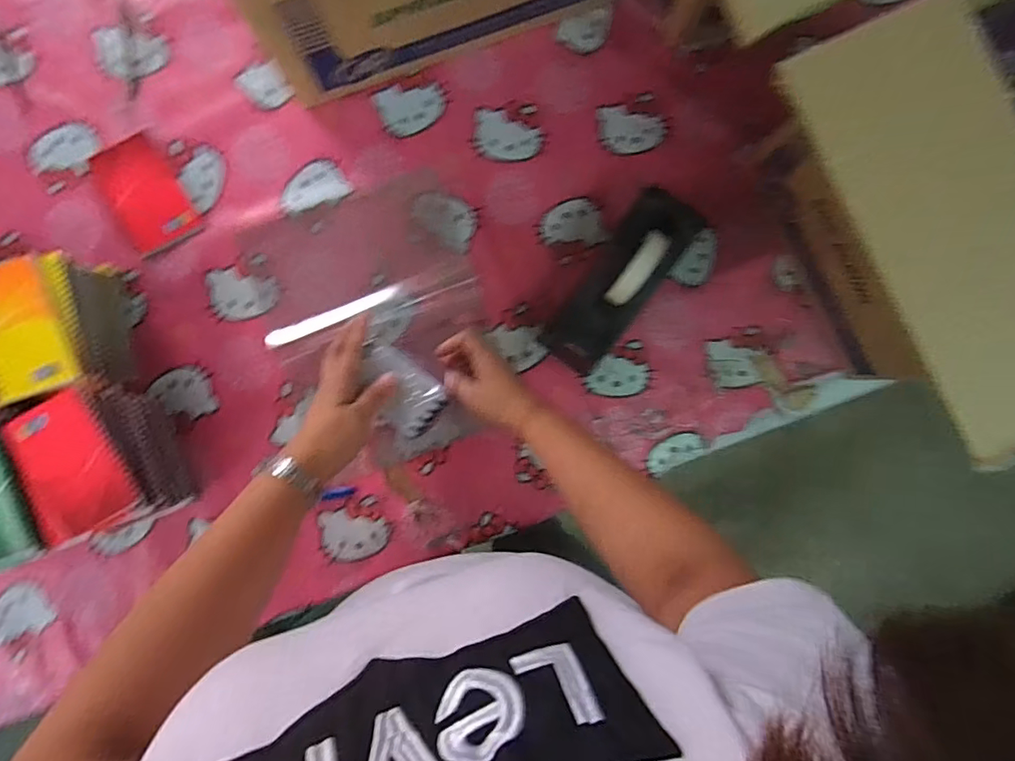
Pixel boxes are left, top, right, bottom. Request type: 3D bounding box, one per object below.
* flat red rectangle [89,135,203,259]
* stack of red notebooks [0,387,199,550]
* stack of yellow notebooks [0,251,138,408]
[{"bbox_3d":[-0.428,-0.219,0.604,0.082,0.011,0.131,-31,91,-2],"label":"flat red rectangle"},{"bbox_3d":[-0.435,0.087,0.557,0.098,0.102,0.143,-21,90,-2],"label":"stack of red notebooks"},{"bbox_3d":[-0.486,-0.053,0.559,0.109,0.091,0.138,-14,90,-2],"label":"stack of yellow notebooks"}]

